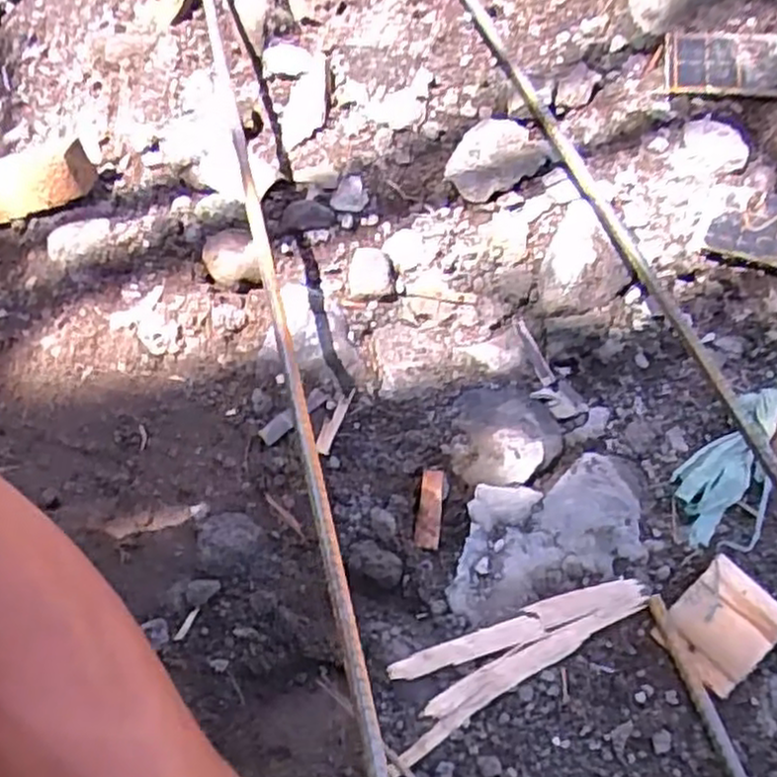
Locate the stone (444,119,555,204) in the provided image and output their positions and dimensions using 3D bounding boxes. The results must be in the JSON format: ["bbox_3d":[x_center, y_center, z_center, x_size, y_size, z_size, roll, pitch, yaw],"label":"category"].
[{"bbox_3d":[0.088,-0.198,0.658,0.081,0.023,0.065,-26,63,-15],"label":"stone"}]

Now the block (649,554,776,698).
[{"bbox_3d":[0.211,0.148,0.480,0.071,0.015,0.056,-37,66,-20],"label":"block"}]

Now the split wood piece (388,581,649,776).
[{"bbox_3d":[0.075,0.162,0.479,0.187,0.006,0.049,-27,63,-16],"label":"split wood piece"}]

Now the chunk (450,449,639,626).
[{"bbox_3d":[0.103,0.098,0.515,0.138,0.017,0.078,-16,60,-10],"label":"chunk"}]

